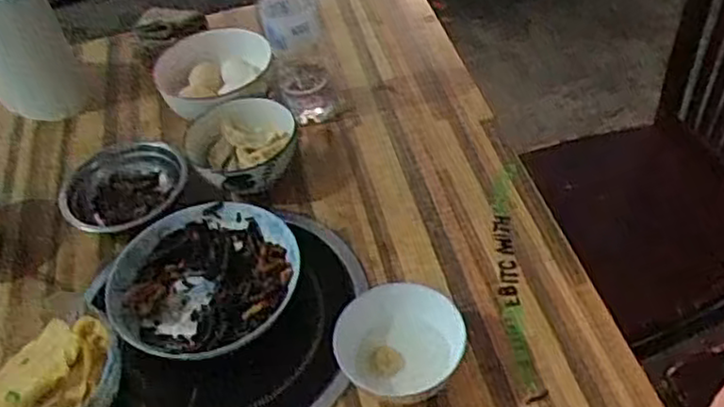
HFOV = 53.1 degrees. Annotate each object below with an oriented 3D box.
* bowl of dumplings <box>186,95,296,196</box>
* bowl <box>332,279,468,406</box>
[{"bbox_3d":[-0.139,-0.064,0.864,0.130,0.056,0.132,-4,45,4],"label":"bowl of dumplings"},{"bbox_3d":[0.035,0.131,0.642,0.108,0.061,0.108,-4,50,5],"label":"bowl"}]

